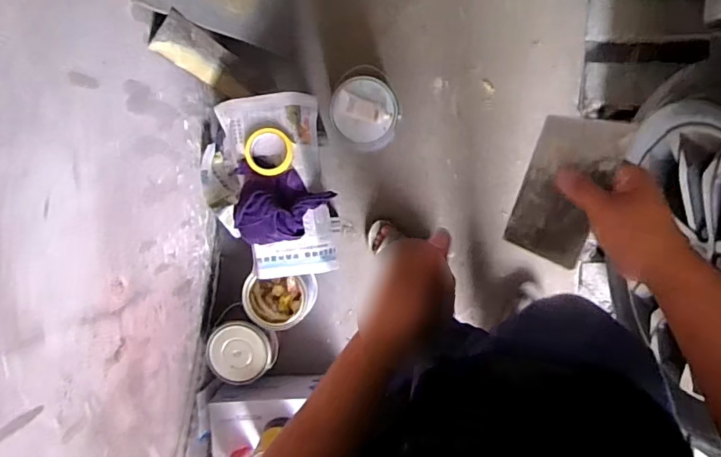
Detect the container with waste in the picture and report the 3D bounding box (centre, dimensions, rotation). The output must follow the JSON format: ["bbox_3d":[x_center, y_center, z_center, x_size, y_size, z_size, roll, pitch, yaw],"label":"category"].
[{"bbox_3d":[-0.194,0.176,1.243,0.156,0.136,0.142,0,96,4],"label":"container with waste"}]

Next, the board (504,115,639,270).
[{"bbox_3d":[0.182,-0.036,0.449,0.072,0.006,0.133,30,119,32],"label":"board"}]

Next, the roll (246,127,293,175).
[{"bbox_3d":[-0.190,-0.160,1.040,0.097,0.017,0.097,0,96,4],"label":"roll"}]

